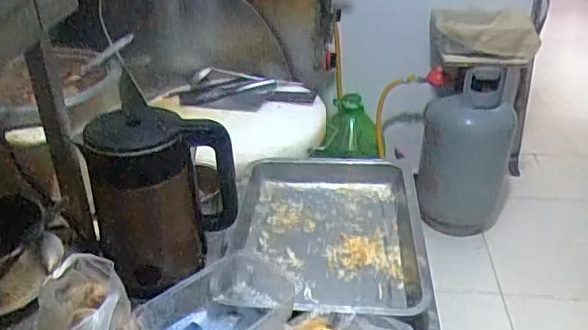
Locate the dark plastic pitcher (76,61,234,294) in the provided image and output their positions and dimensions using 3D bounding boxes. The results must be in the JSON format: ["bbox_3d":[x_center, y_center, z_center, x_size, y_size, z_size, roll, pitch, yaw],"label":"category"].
[{"bbox_3d":[-0.186,0.046,0.817,0.195,0.260,0.113,-11,31,-20],"label":"dark plastic pitcher"}]

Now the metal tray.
[{"bbox_3d":[0.054,0.105,0.917,0.297,0.045,0.406,2,30,1],"label":"metal tray"}]

